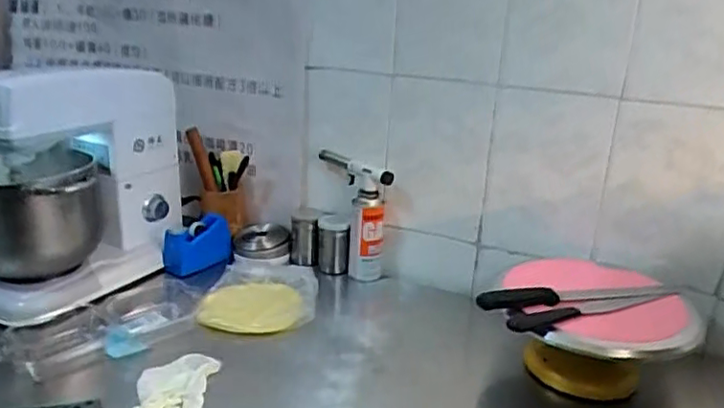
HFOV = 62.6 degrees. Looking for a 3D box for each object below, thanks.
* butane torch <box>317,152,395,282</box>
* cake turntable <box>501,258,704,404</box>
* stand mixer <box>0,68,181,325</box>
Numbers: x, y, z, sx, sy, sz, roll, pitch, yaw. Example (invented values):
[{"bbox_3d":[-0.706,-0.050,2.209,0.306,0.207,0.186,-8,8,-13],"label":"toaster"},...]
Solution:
[{"bbox_3d":[-0.014,0.029,1.207,0.151,0.237,0.073,6,19,9],"label":"butane torch"},{"bbox_3d":[0.349,0.205,0.910,0.256,0.150,0.238,4,19,2],"label":"cake turntable"},{"bbox_3d":[-0.522,-0.033,1.097,0.218,0.390,0.379,10,20,19],"label":"stand mixer"}]

